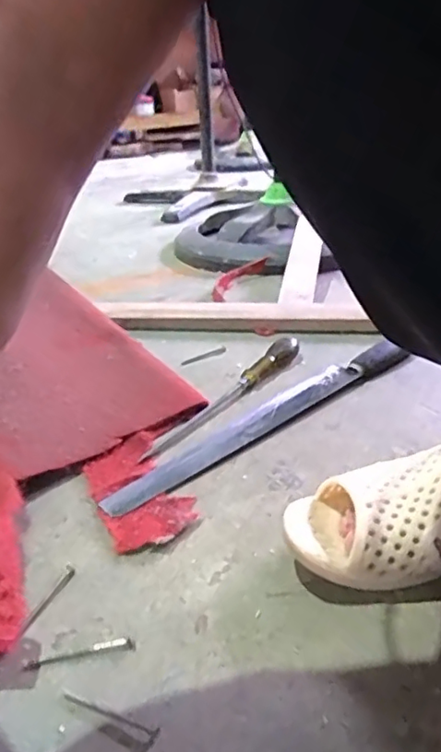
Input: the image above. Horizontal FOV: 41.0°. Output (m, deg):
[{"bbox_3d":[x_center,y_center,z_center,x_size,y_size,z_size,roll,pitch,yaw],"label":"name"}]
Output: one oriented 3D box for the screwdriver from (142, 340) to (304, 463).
[{"bbox_3d":[0.010,0.015,0.685,0.030,0.023,0.281,16,34,35],"label":"screwdriver"}]

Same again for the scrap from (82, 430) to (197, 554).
[{"bbox_3d":[-0.078,0.102,0.542,0.075,0.009,0.156,-16,29,-21],"label":"scrap"}]

